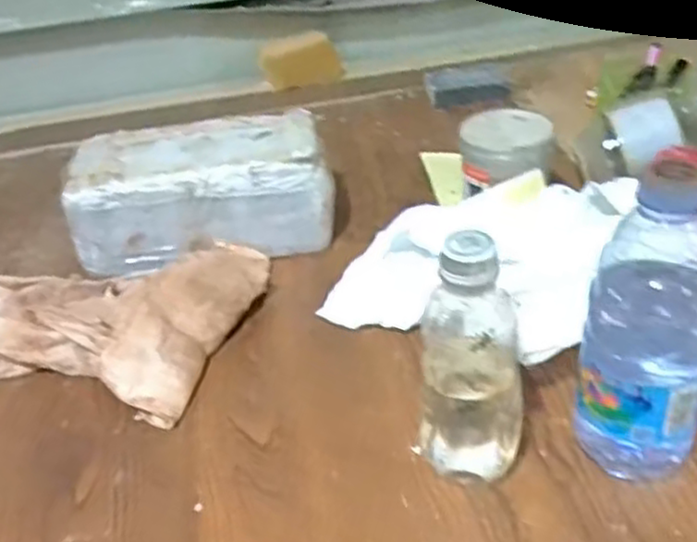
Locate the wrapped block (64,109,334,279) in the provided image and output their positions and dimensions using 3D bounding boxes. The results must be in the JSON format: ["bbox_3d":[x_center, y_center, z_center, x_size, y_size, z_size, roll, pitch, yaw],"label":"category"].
[{"bbox_3d":[-0.144,-0.074,0.701,0.241,0.110,0.143,-12,35,-8],"label":"wrapped block"}]

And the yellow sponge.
[{"bbox_3d":[-0.069,-0.304,1.066,0.116,0.070,0.042,-9,34,-2],"label":"yellow sponge"}]

